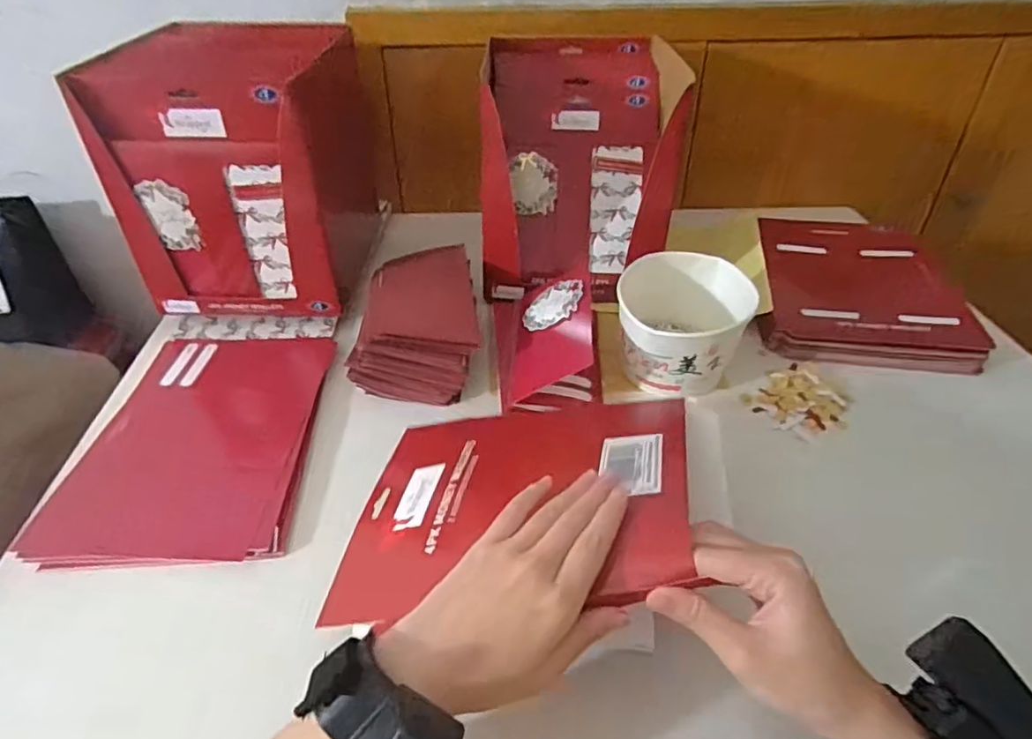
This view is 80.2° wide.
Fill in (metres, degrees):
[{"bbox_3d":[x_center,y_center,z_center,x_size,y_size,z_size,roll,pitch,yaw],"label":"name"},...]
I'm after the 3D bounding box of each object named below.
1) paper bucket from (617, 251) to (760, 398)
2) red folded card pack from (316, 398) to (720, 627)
[{"bbox_3d":[0.161,-0.042,0.599,0.121,0.092,0.129,5,39,7],"label":"paper bucket"},{"bbox_3d":[-0.001,0.082,0.420,0.233,0.020,0.194,-13,25,18],"label":"red folded card pack"}]

